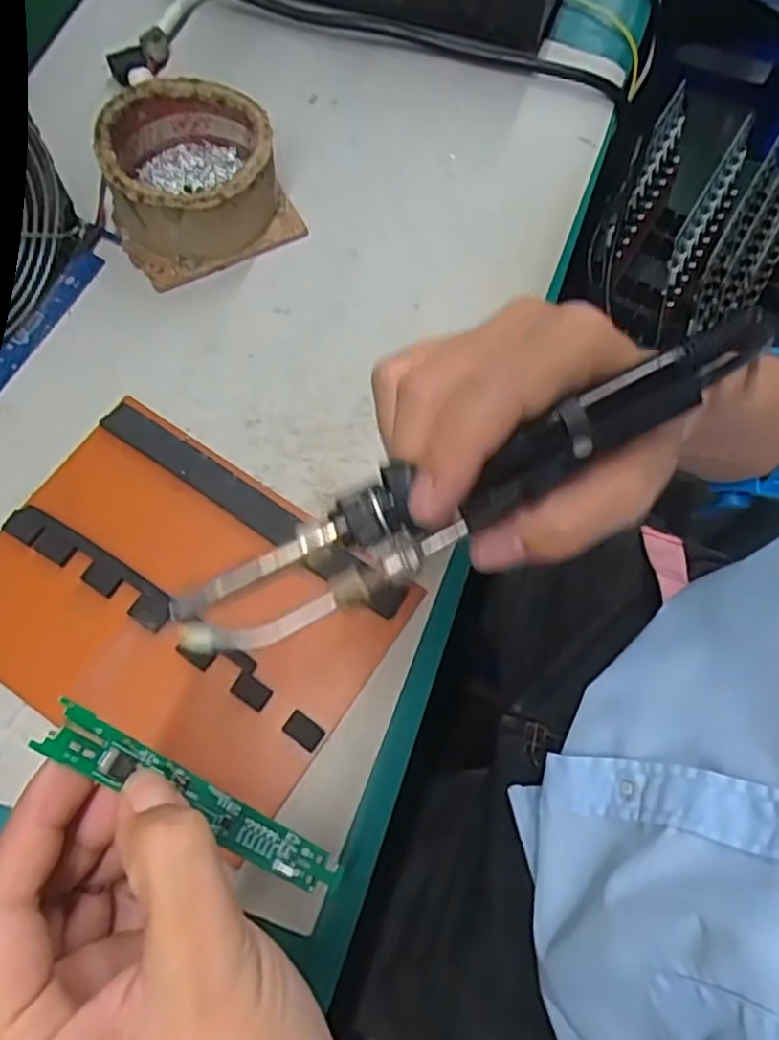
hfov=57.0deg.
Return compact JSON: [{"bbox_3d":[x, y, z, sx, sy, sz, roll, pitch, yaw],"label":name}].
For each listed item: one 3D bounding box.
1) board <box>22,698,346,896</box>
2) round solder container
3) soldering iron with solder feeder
[{"bbox_3d":[-0.055,0.088,0.218,0.107,0.004,0.013,42,70,-24],"label":"board"},{"bbox_3d":[-0.101,-0.174,0.364,0.085,0.048,0.081,-27,72,-11],"label":"round solder container"},{"bbox_3d":[0.030,-0.013,0.225,0.205,0.018,0.028,-28,71,-5],"label":"soldering iron with solder feeder"}]

